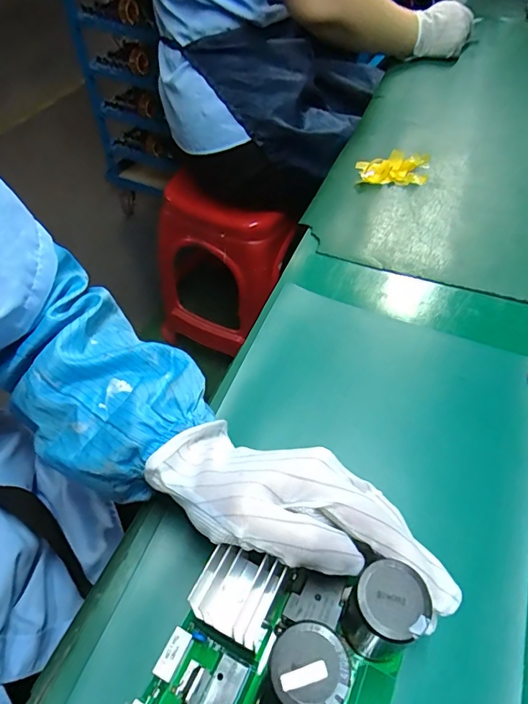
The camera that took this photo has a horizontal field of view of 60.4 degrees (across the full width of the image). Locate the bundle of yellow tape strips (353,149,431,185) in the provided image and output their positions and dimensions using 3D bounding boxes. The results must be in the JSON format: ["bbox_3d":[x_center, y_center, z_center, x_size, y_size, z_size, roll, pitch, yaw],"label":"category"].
[{"bbox_3d":[0.157,-0.222,0.546,0.086,0.018,0.042,3,50,2],"label":"bundle of yellow tape strips"}]

